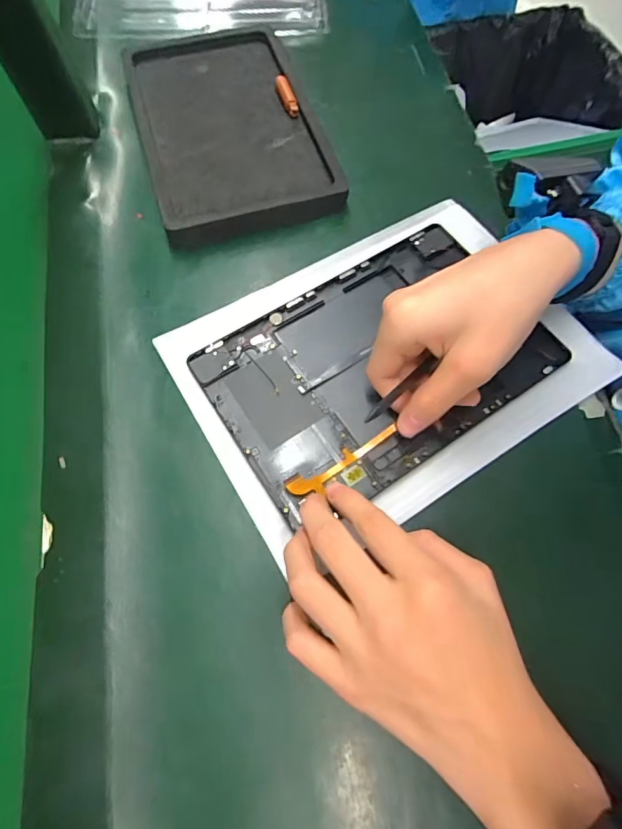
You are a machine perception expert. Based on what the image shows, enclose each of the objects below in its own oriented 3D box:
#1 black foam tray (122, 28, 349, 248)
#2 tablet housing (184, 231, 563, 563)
[{"bbox_3d":[-0.080,-0.277,0.422,0.156,0.021,0.269,-17,68,-5],"label":"black foam tray"},{"bbox_3d":[0.047,-0.039,0.328,0.230,0.010,0.159,-32,71,-10],"label":"tablet housing"}]

